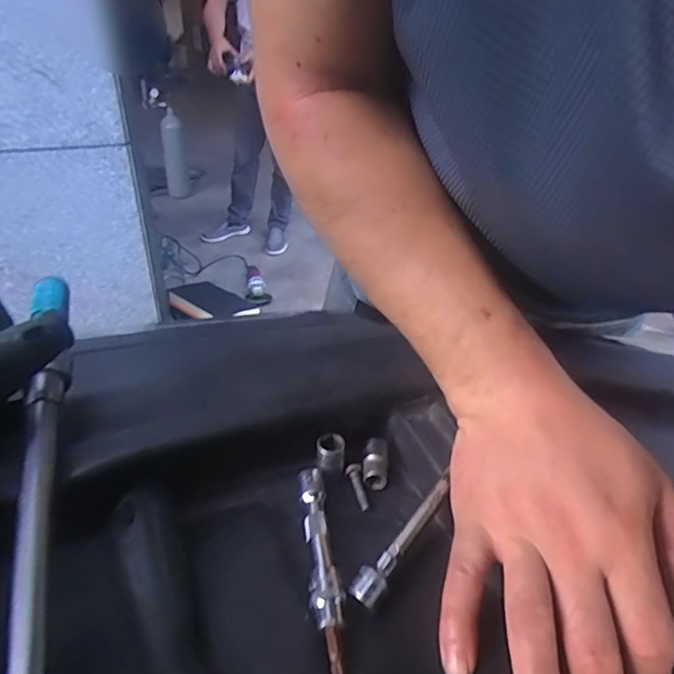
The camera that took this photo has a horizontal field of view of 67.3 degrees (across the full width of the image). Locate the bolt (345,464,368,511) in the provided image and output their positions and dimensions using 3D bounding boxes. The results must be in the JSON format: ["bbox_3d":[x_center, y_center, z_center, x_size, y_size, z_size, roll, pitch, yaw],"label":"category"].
[{"bbox_3d":[0.012,0.088,0.300,0.010,0.008,0.027,-4,36,-11],"label":"bolt"}]

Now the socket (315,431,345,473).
[{"bbox_3d":[-0.004,0.070,0.304,0.017,0.017,0.018,4,36,1],"label":"socket"}]

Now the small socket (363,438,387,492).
[{"bbox_3d":[0.024,0.076,0.312,0.014,0.011,0.031,6,36,3],"label":"small socket"}]

